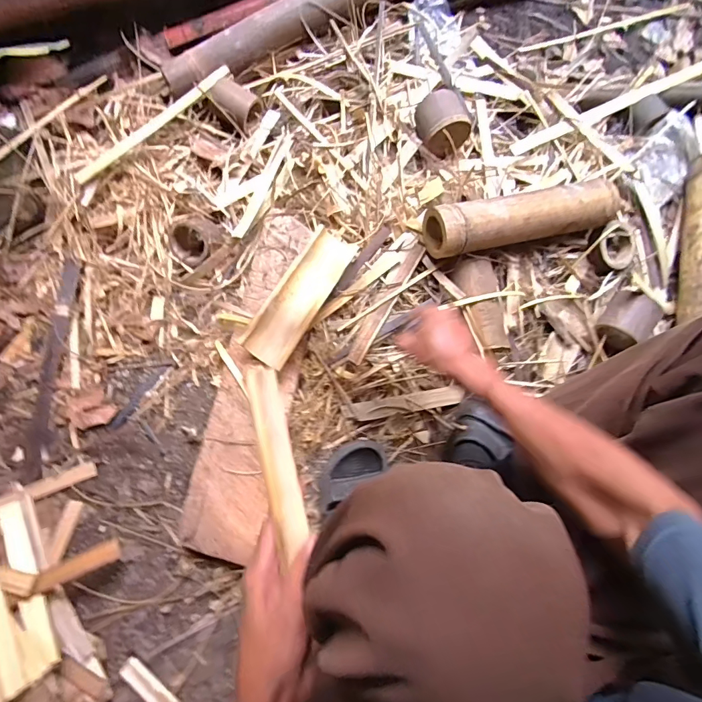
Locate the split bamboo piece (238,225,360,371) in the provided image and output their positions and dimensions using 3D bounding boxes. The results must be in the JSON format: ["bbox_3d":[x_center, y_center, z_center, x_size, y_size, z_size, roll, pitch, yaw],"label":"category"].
[{"bbox_3d":[-0.079,-0.087,0.652,0.085,0.049,0.227,31,77,6],"label":"split bamboo piece"}]

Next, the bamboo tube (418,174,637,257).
[{"bbox_3d":[0.288,-0.221,0.668,0.338,0.073,0.078,-14,76,-5],"label":"bamboo tube"}]

